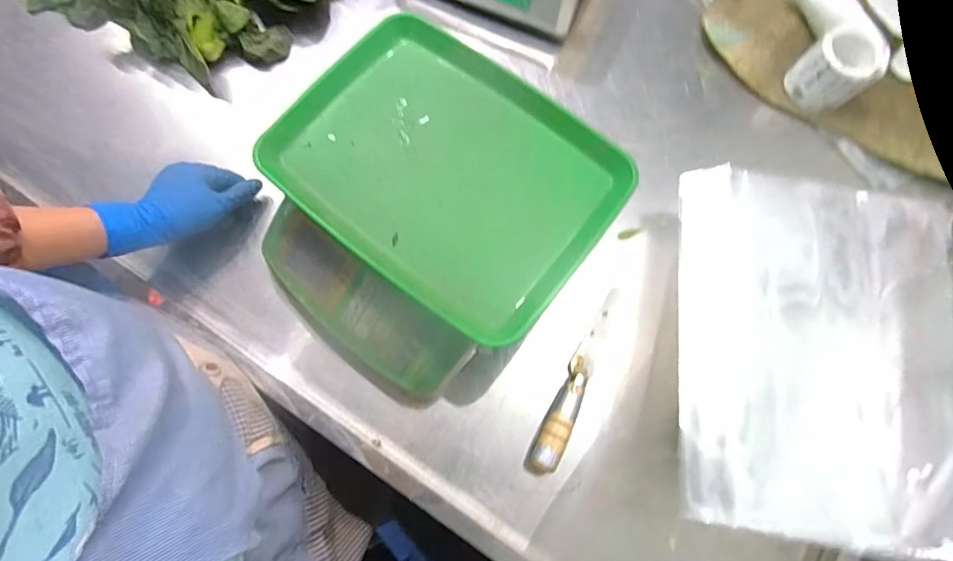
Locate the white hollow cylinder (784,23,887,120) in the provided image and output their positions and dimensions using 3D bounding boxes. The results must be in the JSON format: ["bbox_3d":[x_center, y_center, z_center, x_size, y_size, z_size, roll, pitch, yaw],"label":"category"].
[{"bbox_3d":[0.412,-0.240,0.538,0.073,0.069,0.070,0,74,0],"label":"white hollow cylinder"}]

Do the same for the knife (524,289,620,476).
[{"bbox_3d":[0.096,0.100,0.462,0.028,0.023,0.187,24,75,7],"label":"knife"}]

